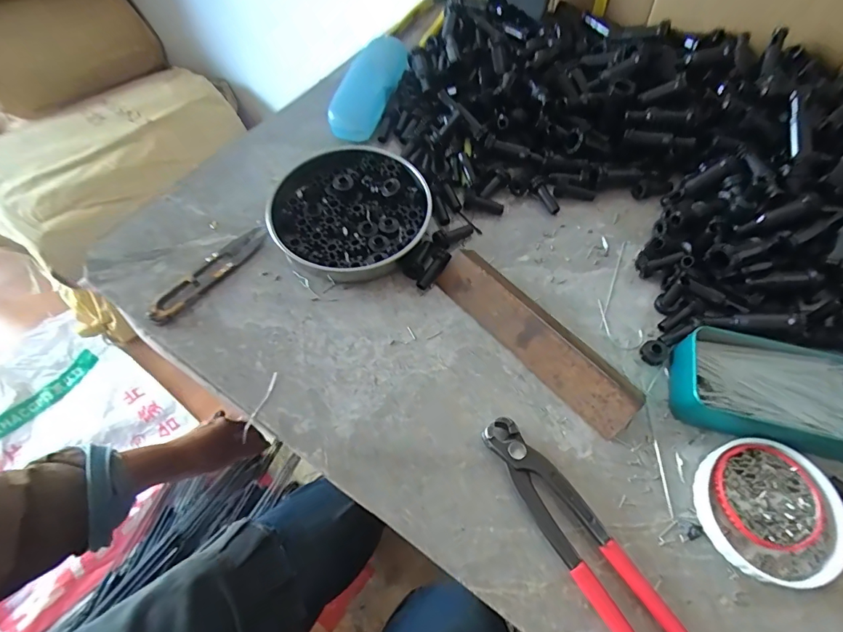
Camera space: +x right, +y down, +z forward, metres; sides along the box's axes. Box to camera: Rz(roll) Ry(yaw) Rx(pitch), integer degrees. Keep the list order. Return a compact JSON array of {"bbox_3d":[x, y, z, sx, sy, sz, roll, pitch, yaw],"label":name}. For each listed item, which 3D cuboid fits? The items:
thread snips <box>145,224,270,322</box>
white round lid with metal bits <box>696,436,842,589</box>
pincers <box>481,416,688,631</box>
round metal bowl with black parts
[{"bbox_3d":[-0.180,-0.040,0.391,0.026,0.014,0.118,37,67,18],"label":"thread snips"},{"bbox_3d":[0.231,0.127,0.305,0.085,0.015,0.087,0,61,-1],"label":"white round lid with metal bits"},{"bbox_3d":[0.108,0.154,0.299,0.036,0.022,0.196,-31,66,-17],"label":"pincers"},{"bbox_3d":[-0.061,-0.096,0.409,0.135,0.024,0.134,0,61,-1],"label":"round metal bowl with black parts"}]

